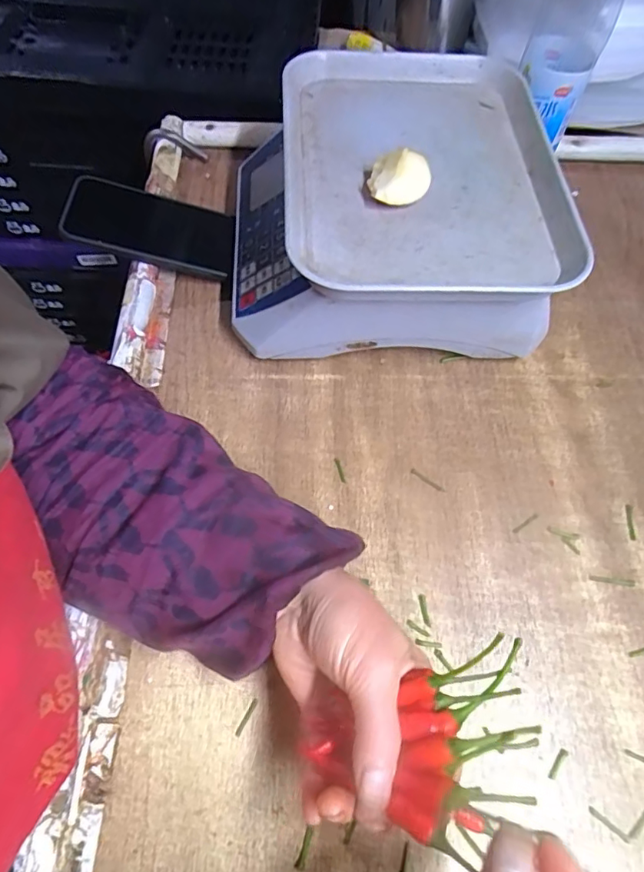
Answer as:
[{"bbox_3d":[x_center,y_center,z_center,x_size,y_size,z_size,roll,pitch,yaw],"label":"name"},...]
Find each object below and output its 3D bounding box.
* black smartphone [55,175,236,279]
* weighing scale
[{"bbox_3d":[-0.153,-0.189,0.470,0.141,0.013,0.080,9,58,-14],"label":"black smartphone"},{"bbox_3d":[0.053,-0.197,0.456,0.259,0.116,0.288,-1,62,-3],"label":"weighing scale"}]

